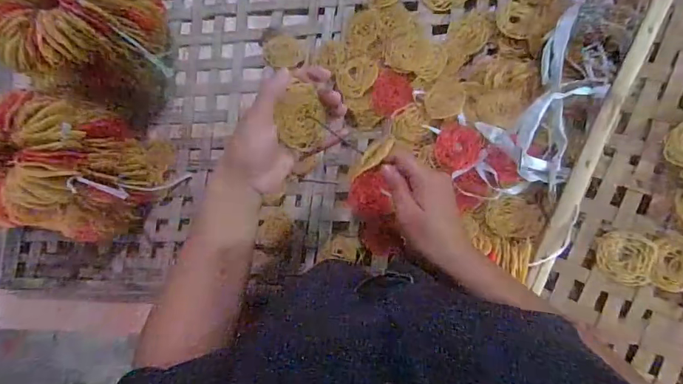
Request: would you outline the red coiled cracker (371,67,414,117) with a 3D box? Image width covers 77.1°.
[{"bbox_3d":[0.078,-0.148,0.648,0.060,0.016,0.066,23,87,8],"label":"red coiled cracker"}]

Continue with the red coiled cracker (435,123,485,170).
[{"bbox_3d":[0.168,-0.066,0.615,0.062,0.008,0.063,-1,84,6],"label":"red coiled cracker"}]

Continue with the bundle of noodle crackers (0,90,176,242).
[{"bbox_3d":[-0.385,-0.023,0.622,0.172,0.212,0.183,3,84,7],"label":"bundle of noodle crackers"}]

